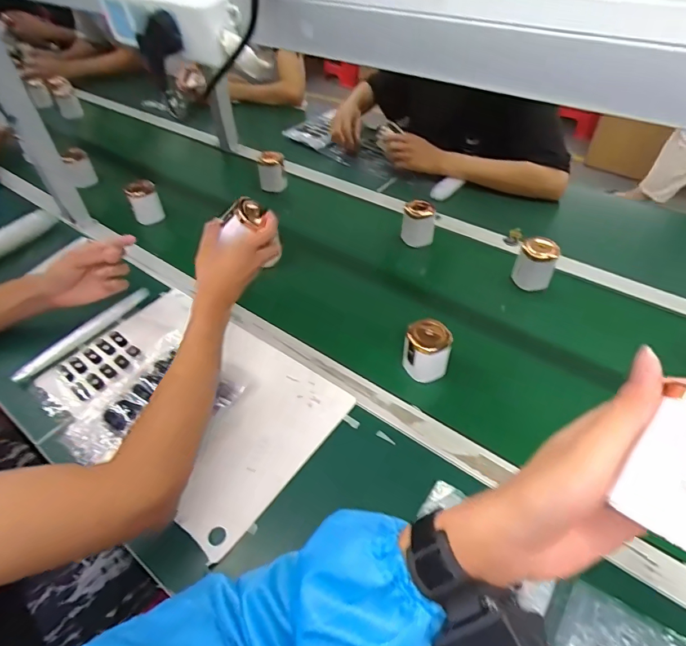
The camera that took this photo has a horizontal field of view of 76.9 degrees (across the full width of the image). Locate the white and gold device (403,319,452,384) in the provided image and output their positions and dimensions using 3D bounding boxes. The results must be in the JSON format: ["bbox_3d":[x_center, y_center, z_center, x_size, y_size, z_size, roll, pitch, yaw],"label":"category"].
[{"bbox_3d":[0.118,0.037,0.610,0.062,0.072,0.061,6,47,9],"label":"white and gold device"}]

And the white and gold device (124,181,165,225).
[{"bbox_3d":[-0.416,-0.250,0.910,0.056,0.083,0.050,-17,48,-13],"label":"white and gold device"}]

